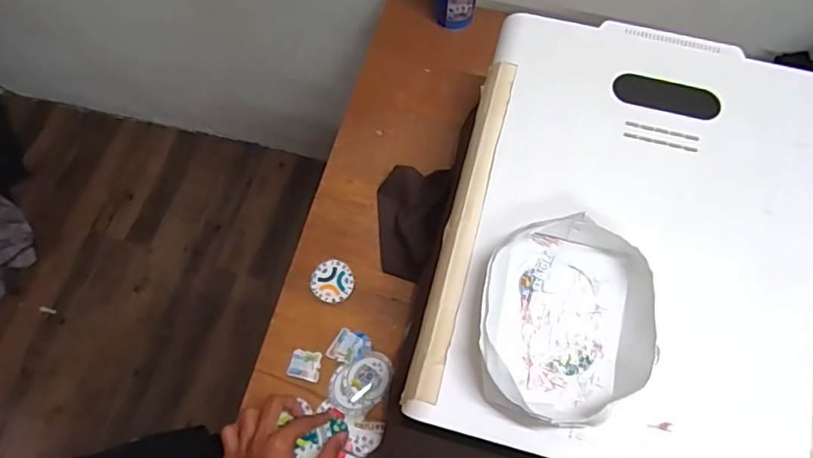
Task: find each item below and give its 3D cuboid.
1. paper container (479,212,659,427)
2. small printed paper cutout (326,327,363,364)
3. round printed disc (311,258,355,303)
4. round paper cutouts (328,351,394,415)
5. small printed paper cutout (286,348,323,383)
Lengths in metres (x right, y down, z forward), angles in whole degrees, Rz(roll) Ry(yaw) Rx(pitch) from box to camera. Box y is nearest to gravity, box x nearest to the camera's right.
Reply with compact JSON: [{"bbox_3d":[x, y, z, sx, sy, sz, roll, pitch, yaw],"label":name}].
[{"bbox_3d":[0.150,0.088,0.539,0.155,0.052,0.187,5,68,1],"label":"paper container"},{"bbox_3d":[-0.078,0.151,0.714,0.034,0.006,0.040,30,71,11],"label":"small printed paper cutout"},{"bbox_3d":[-0.098,0.069,0.745,0.053,0.004,0.057,0,68,0],"label":"round printed disc"},{"bbox_3d":[-0.055,0.190,0.692,0.082,0.007,0.061,-32,72,-12],"label":"round paper cutouts"},{"bbox_3d":[-0.127,0.172,0.706,0.039,0.005,0.035,11,68,4],"label":"small printed paper cutout"}]

